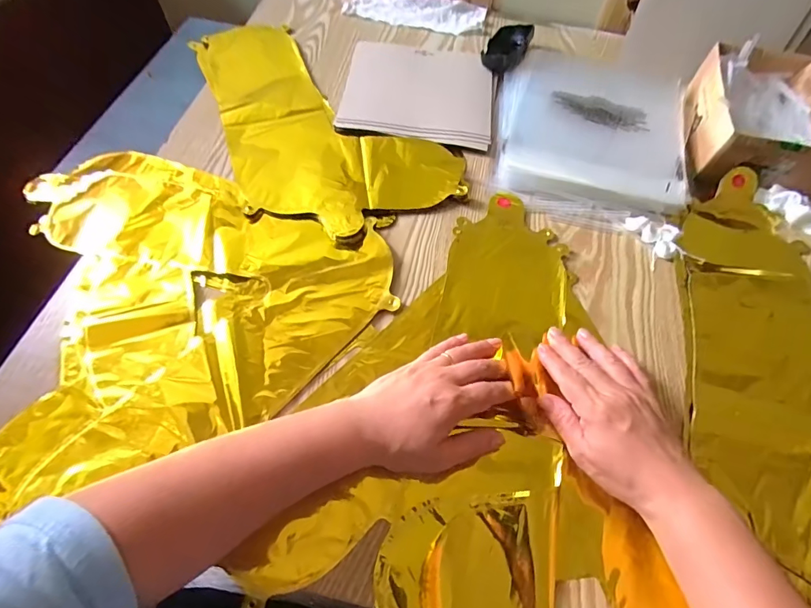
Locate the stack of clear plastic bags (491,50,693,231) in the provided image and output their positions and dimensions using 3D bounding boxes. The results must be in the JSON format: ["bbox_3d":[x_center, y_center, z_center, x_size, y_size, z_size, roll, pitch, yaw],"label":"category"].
[{"bbox_3d":[0.236,-0.233,0.555,0.228,0.023,0.309,13,61,5],"label":"stack of clear plastic bags"}]

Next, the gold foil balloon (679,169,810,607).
[{"bbox_3d":[0.363,0.072,0.388,0.198,0.010,0.455,13,61,5],"label":"gold foil balloon"}]

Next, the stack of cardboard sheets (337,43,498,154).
[{"bbox_3d":[0.019,-0.289,0.580,0.198,0.004,0.185,9,60,3],"label":"stack of cardboard sheets"}]

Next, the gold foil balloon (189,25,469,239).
[{"bbox_3d":[-0.121,-0.249,0.547,0.229,0.012,0.413,-24,64,-15],"label":"gold foil balloon"}]

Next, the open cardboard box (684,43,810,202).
[{"bbox_3d":[0.428,-0.228,0.527,0.138,0.069,0.215,13,61,5],"label":"open cardboard box"}]

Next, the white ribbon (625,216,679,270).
[{"bbox_3d":[0.272,-0.073,0.467,0.040,0.016,0.060,-14,62,-10],"label":"white ribbon"}]

